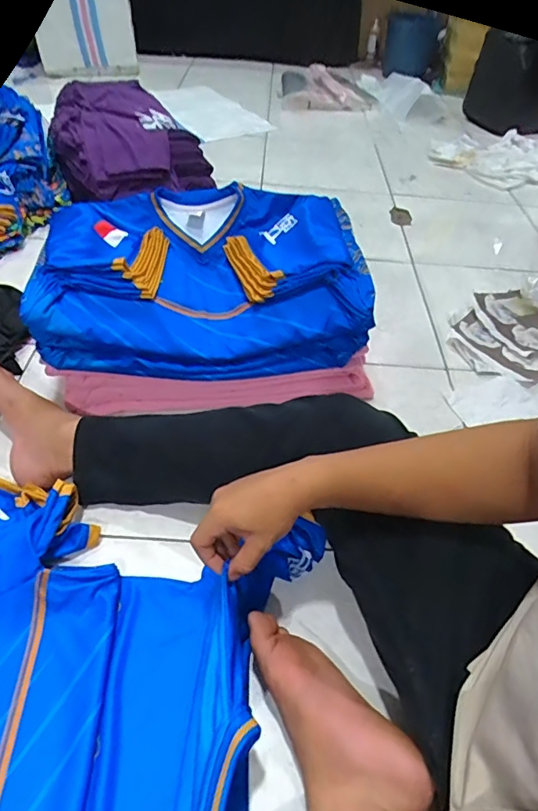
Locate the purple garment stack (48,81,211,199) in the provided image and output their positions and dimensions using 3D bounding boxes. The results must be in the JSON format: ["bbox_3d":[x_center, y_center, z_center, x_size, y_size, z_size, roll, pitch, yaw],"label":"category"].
[{"bbox_3d":[-0.411,-0.758,1.418,0.384,0.165,0.525,-17,50,-18],"label":"purple garment stack"}]

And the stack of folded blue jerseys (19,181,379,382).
[{"bbox_3d":[-0.106,-0.213,0.846,0.498,0.152,0.331,-4,47,-7],"label":"stack of folded blue jerseys"}]

